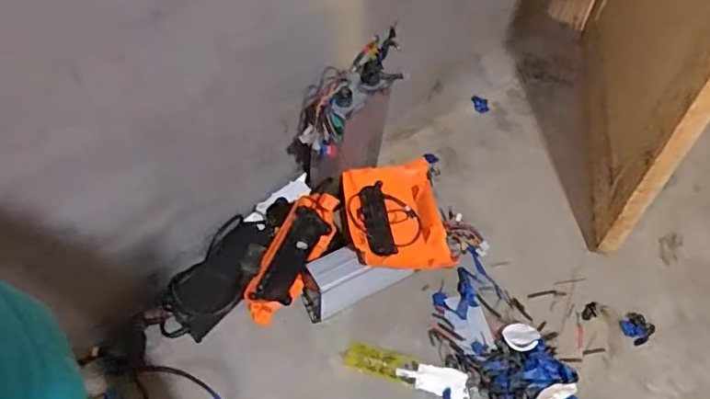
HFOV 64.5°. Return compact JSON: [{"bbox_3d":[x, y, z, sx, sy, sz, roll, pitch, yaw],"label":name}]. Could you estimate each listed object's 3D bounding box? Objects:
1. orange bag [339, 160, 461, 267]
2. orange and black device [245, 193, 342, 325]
[{"bbox_3d":[0.075,0.021,1.084,0.192,0.063,0.252,-7,51,-9],"label":"orange bag"},{"bbox_3d":[-0.117,0.107,1.051,0.096,0.045,0.271,30,91,-8],"label":"orange and black device"}]

